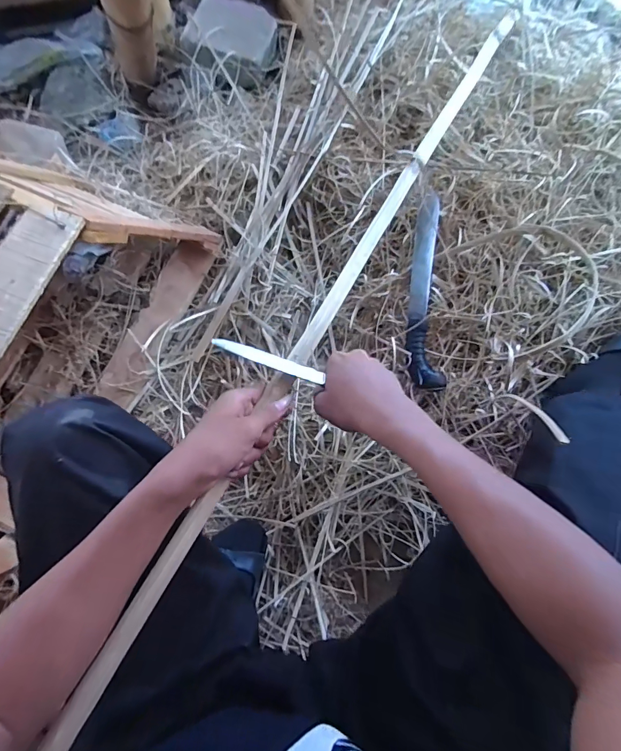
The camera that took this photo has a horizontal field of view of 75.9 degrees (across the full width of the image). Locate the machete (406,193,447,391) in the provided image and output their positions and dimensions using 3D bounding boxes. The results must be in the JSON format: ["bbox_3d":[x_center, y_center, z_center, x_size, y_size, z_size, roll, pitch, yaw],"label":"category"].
[{"bbox_3d":[0.201,-0.159,0.702,0.063,0.044,0.367,3,70,-1],"label":"machete"}]

